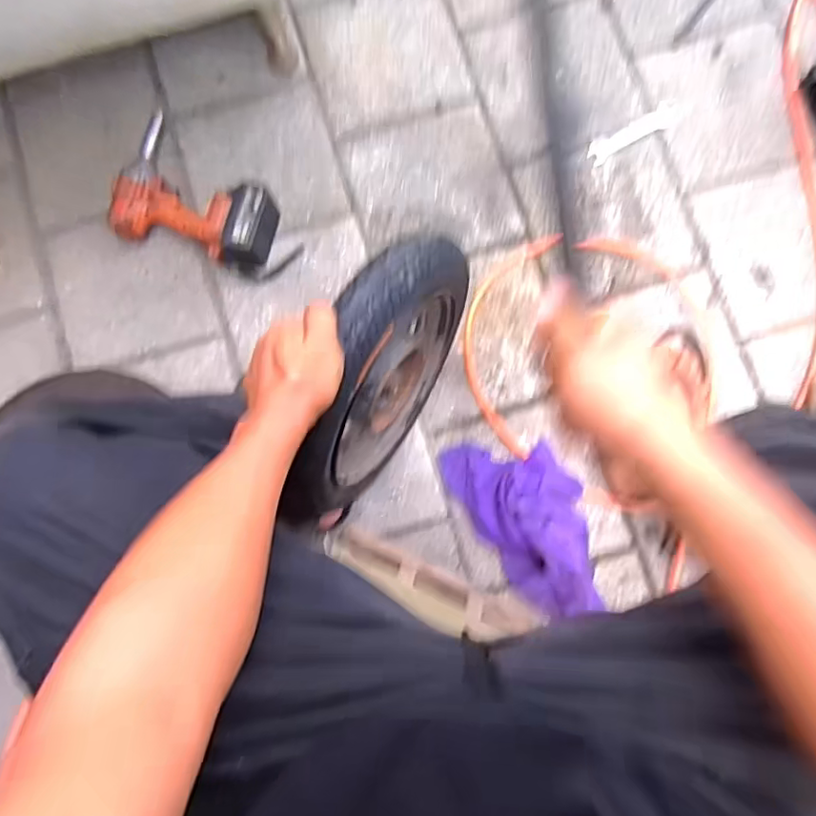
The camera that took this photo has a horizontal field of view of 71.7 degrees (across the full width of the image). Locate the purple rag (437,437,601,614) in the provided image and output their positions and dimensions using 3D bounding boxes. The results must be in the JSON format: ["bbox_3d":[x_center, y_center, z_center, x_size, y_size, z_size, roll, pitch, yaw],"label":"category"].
[{"bbox_3d":[0.182,0.162,0.813,0.154,0.048,0.304,-34,83,0],"label":"purple rag"}]

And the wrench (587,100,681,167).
[{"bbox_3d":[0.356,-0.435,0.886,0.158,0.011,0.037,-29,83,0],"label":"wrench"}]

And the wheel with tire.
[{"bbox_3d":[-0.018,-0.040,0.671,0.087,0.328,0.295,20,86,5],"label":"wheel with tire"}]

